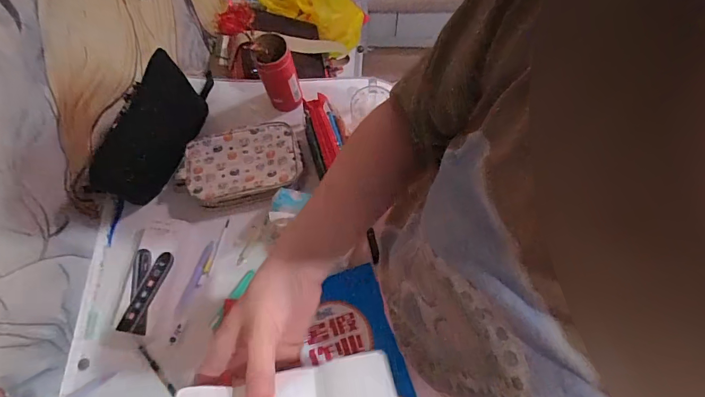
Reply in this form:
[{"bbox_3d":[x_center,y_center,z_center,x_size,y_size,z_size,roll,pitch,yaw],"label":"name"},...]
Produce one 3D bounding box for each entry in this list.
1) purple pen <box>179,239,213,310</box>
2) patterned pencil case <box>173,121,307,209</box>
[{"bbox_3d":[-0.273,0.134,0.690,0.015,0.007,0.120,18,74,7],"label":"purple pen"},{"bbox_3d":[-0.204,-0.060,0.721,0.222,0.046,0.133,-11,72,-2],"label":"patterned pencil case"}]

